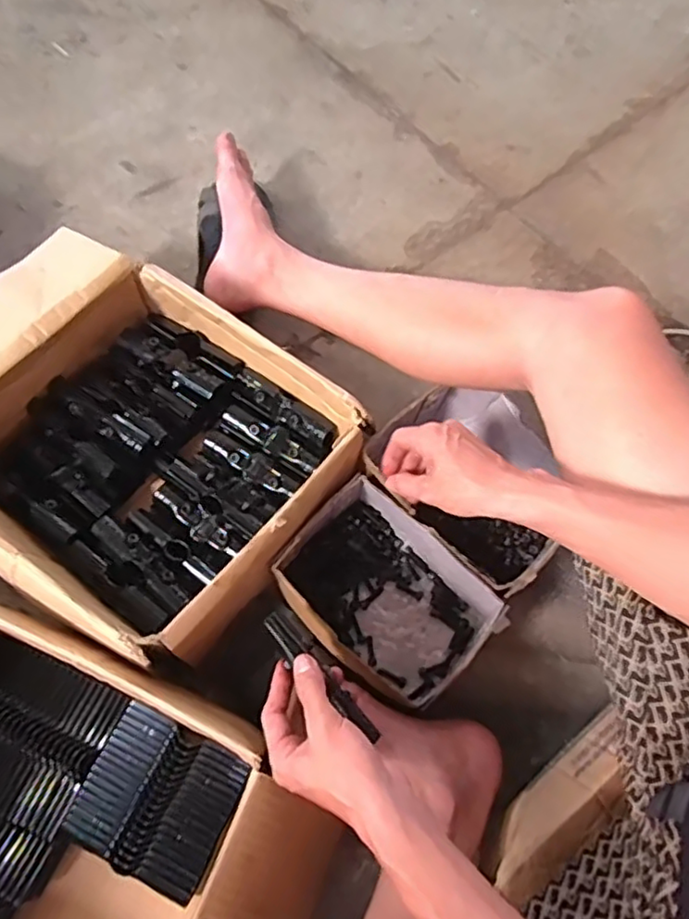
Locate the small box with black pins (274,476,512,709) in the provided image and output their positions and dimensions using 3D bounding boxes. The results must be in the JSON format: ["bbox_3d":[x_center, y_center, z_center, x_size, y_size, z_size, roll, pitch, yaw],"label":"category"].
[{"bbox_3d":[0.042,0.141,0.661,0.204,0.092,0.142,43,73,13],"label":"small box with black pins"}]

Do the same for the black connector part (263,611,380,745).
[{"bbox_3d":[-0.019,0.175,0.531,0.127,0.013,0.020,43,73,11],"label":"black connector part"}]

